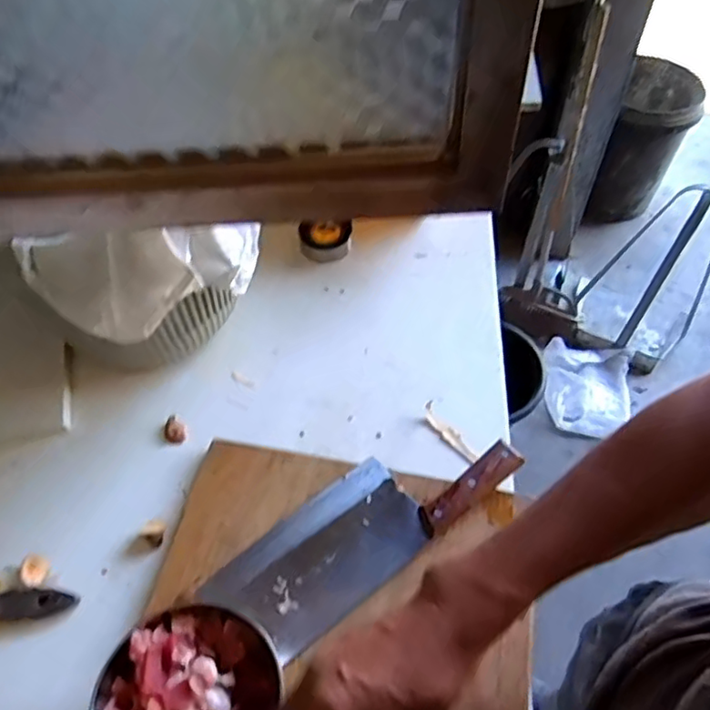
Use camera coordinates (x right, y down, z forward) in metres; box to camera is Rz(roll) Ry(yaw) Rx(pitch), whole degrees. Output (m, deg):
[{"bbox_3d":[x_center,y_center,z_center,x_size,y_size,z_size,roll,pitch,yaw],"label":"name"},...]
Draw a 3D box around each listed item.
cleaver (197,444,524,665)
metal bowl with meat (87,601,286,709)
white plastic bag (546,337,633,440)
[{"bbox_3d":[0.012,0.155,0.579,0.291,0.018,0.097,-35,61,-17],"label":"cleaver"},{"bbox_3d":[-0.127,0.265,0.478,0.128,0.075,0.133,-2,57,4],"label":"metal bowl with meat"},{"bbox_3d":[0.595,0.084,1.591,0.219,0.062,0.251,8,57,8],"label":"white plastic bag"}]

